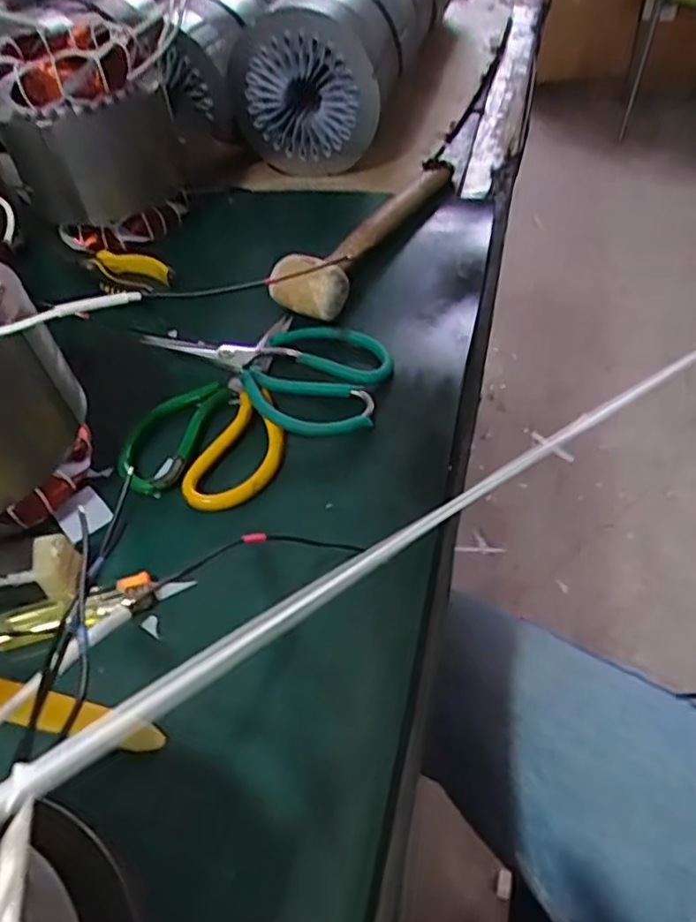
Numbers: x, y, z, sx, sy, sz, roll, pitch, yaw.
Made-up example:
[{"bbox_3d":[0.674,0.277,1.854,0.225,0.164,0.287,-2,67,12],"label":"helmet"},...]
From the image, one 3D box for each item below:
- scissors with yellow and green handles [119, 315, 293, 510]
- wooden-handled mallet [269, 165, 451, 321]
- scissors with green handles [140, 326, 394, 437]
[{"bbox_3d":[-0.084,-0.048,0.477,0.105,0.016,0.187,10,51,12],"label":"scissors with yellow and green handles"},{"bbox_3d":[0.018,-0.216,0.593,0.067,0.039,0.262,18,53,18],"label":"wooden-handled mallet"},{"bbox_3d":[-0.062,-0.071,0.491,0.182,0.019,0.110,11,51,13],"label":"scissors with green handles"}]

